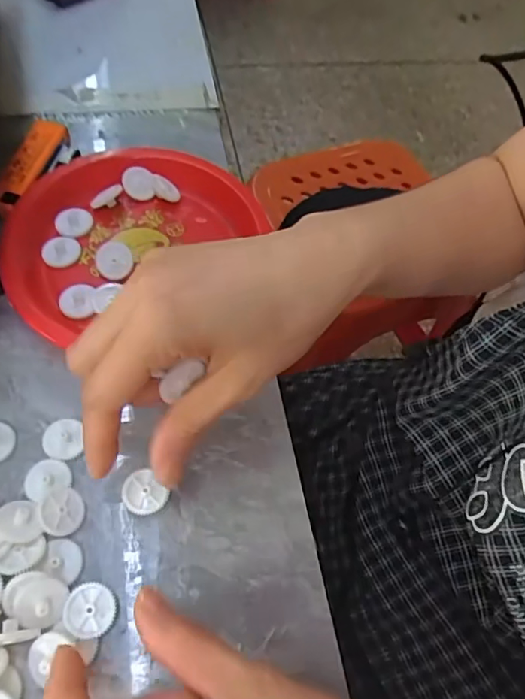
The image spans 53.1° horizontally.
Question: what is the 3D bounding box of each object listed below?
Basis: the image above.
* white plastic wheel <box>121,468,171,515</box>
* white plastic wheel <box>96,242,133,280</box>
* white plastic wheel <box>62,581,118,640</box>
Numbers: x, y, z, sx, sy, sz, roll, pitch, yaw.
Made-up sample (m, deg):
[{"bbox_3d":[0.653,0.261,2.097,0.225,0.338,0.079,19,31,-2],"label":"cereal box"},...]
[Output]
[{"bbox_3d":[-0.057,0.069,0.251,0.019,0.006,0.021,-41,66,-20],"label":"white plastic wheel"},{"bbox_3d":[-0.089,-0.054,0.311,0.019,0.005,0.022,39,85,-8],"label":"white plastic wheel"},{"bbox_3d":[-0.074,0.112,0.227,0.021,0.006,0.021,3,61,-6],"label":"white plastic wheel"}]

